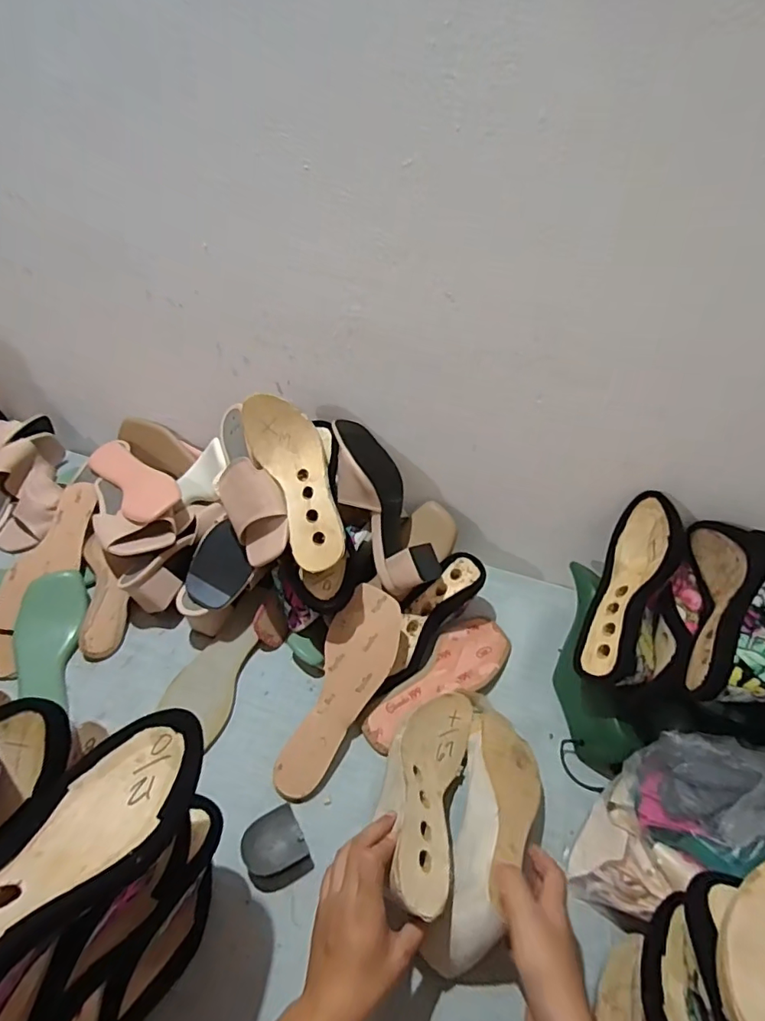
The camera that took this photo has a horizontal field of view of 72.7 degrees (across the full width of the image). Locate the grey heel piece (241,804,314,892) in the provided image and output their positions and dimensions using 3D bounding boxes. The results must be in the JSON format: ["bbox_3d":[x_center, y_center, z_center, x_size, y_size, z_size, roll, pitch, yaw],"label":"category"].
[{"bbox_3d":[-0.107,0.335,0.515,0.057,0.027,0.060,-20,48,-23],"label":"grey heel piece"}]

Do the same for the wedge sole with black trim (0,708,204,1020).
[{"bbox_3d":[-0.198,0.216,0.285,0.084,0.086,0.247,15,15,12],"label":"wedge sole with black trim"}]

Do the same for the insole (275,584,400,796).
[{"bbox_3d":[-0.043,0.206,0.608,0.082,0.009,0.243,18,63,6],"label":"insole"}]

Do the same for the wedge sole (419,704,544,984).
[{"bbox_3d":[0.104,0.309,0.508,0.077,0.078,0.228,17,40,14],"label":"wedge sole"}]

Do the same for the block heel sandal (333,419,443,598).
[{"bbox_3d":[-0.003,-0.007,0.691,0.096,0.071,0.238,-20,84,-23],"label":"block heel sandal"}]

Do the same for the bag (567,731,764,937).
[{"bbox_3d":[0.331,0.306,0.478,0.265,0.138,0.153,12,43,9],"label":"bag"}]

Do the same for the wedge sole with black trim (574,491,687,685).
[{"bbox_3d":[0.287,0.090,0.599,0.073,0.067,0.236,23,64,20],"label":"wedge sole with black trim"}]

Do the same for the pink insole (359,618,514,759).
[{"bbox_3d":[0.077,0.212,0.653,0.230,0.014,0.078,-30,52,-31],"label":"pink insole"}]

